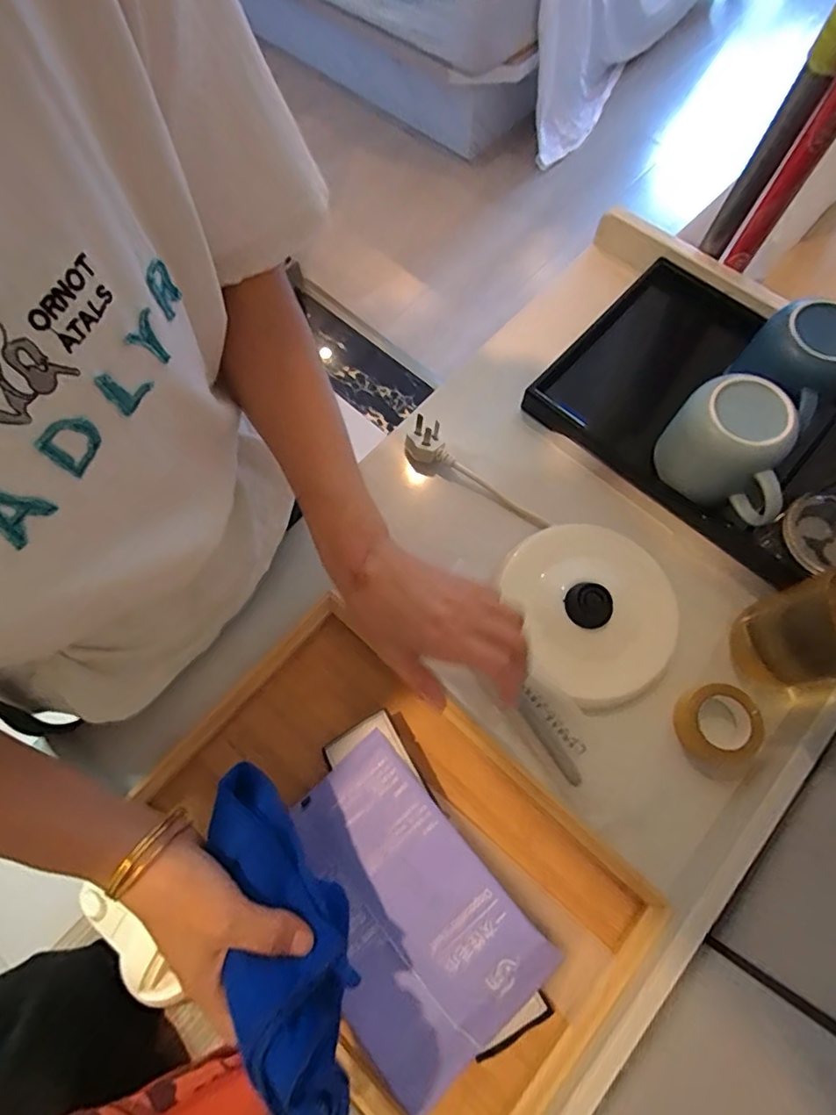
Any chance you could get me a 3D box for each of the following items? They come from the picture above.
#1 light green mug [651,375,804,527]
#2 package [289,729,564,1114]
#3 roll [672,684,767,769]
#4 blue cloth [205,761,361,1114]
[{"bbox_3d":[0.255,-0.088,0.443,0.104,0.094,0.075,32,74,12],"label":"light green mug"},{"bbox_3d":[-0.016,0.237,0.362,0.130,0.025,0.188,-40,74,-12],"label":"package"},{"bbox_3d":[0.228,0.128,0.408,0.058,0.022,0.059,0,70,1],"label":"roll"},{"bbox_3d":[-0.071,0.206,0.297,0.059,0.048,0.180,-21,59,-6],"label":"blue cloth"}]

